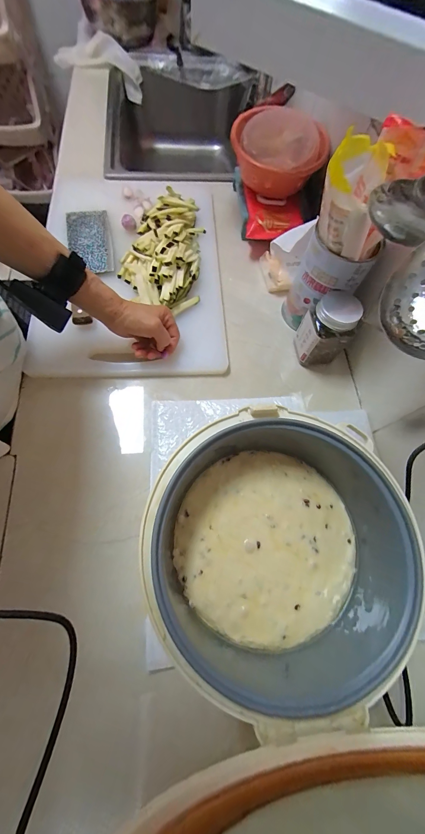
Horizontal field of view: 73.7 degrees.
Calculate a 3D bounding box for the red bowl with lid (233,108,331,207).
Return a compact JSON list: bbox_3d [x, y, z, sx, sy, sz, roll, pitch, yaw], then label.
[{"bbox_3d":[0.123,-0.495,0.546,0.163,0.082,0.175,2,69,-4],"label":"red bowl with lid"}]

